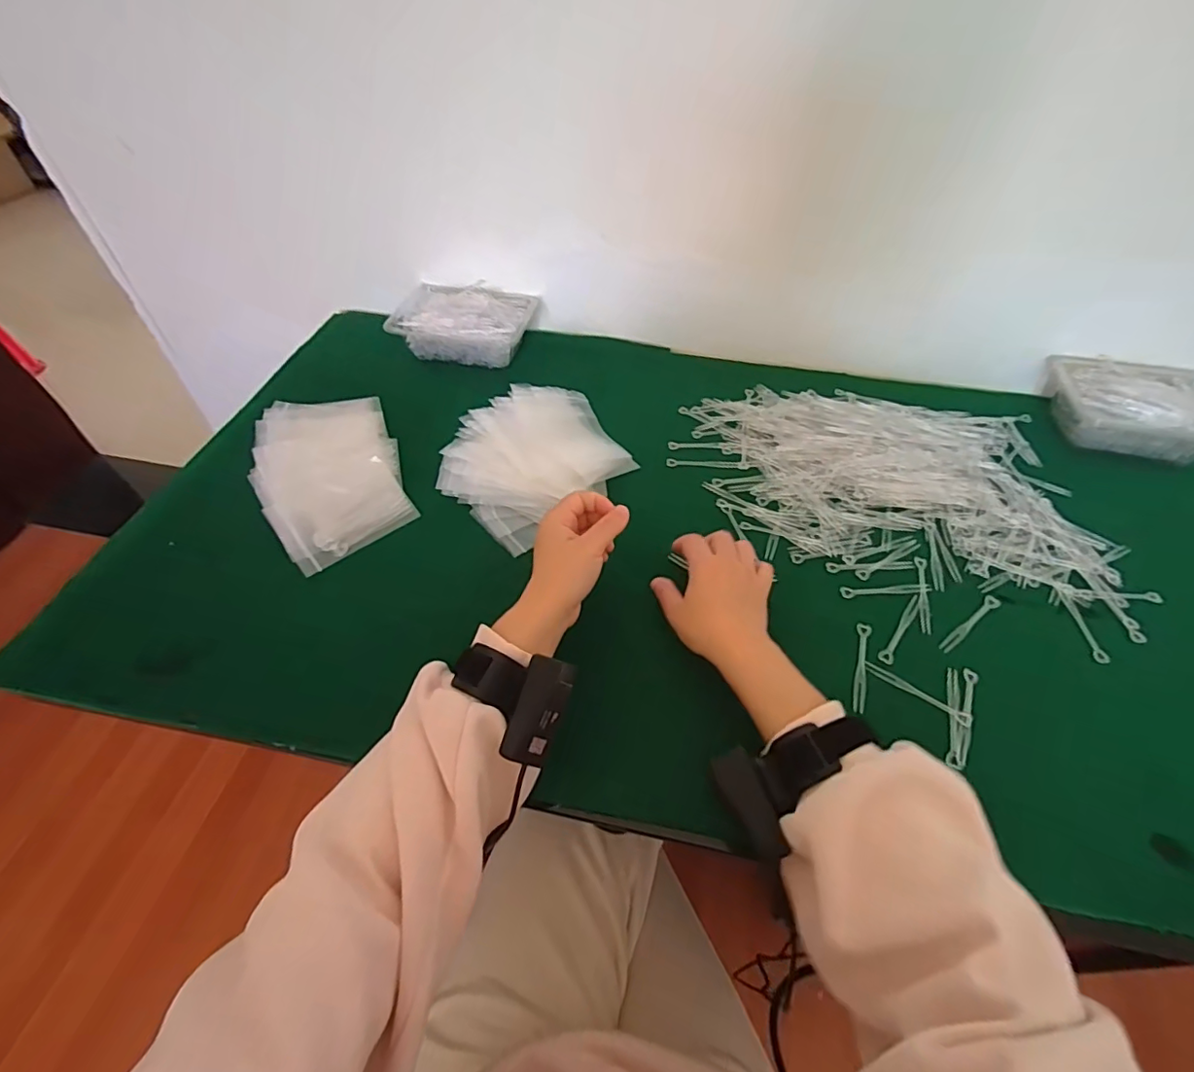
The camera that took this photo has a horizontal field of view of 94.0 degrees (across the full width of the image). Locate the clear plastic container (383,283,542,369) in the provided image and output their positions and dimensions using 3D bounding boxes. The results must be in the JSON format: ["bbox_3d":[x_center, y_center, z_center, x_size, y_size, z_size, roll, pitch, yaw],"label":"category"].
[{"bbox_3d":[-0.180,-0.291,0.763,0.184,0.057,0.123,8,50,6],"label":"clear plastic container"}]

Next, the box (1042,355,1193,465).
[{"bbox_3d":[0.640,-0.151,0.658,0.178,0.058,0.121,12,51,9],"label":"box"}]

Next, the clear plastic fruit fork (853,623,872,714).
[{"bbox_3d":[0.227,0.110,0.476,0.011,0.004,0.087,17,52,13],"label":"clear plastic fruit fork"}]

